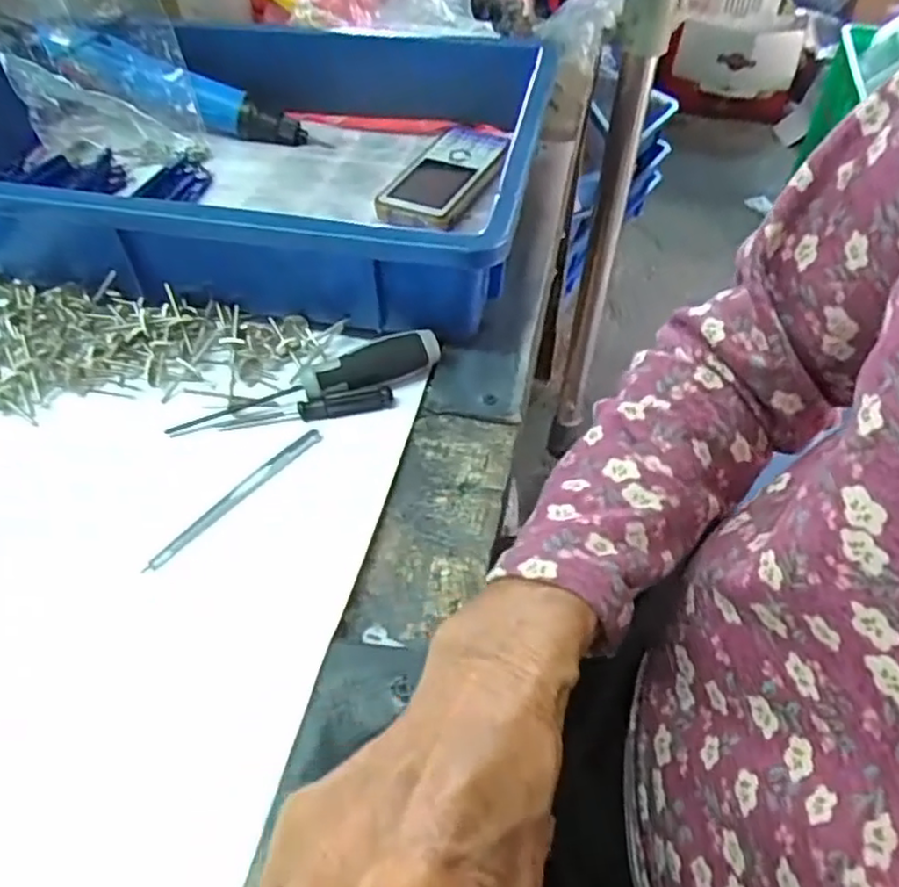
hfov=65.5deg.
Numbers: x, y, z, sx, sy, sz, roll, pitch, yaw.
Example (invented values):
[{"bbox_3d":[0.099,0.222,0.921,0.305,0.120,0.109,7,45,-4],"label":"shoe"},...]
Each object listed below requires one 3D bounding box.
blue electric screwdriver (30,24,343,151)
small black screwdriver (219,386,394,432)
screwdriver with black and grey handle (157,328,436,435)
[{"bbox_3d":[-0.214,-0.279,0.553,0.220,0.031,0.033,18,48,-6],"label":"blue electric screwdriver"},{"bbox_3d":[-0.075,-0.017,0.374,0.090,0.014,0.011,-7,48,-6],"label":"small black screwdriver"},{"bbox_3d":[-0.074,-0.031,0.377,0.145,0.024,0.021,-17,50,-15],"label":"screwdriver with black and grey handle"}]

